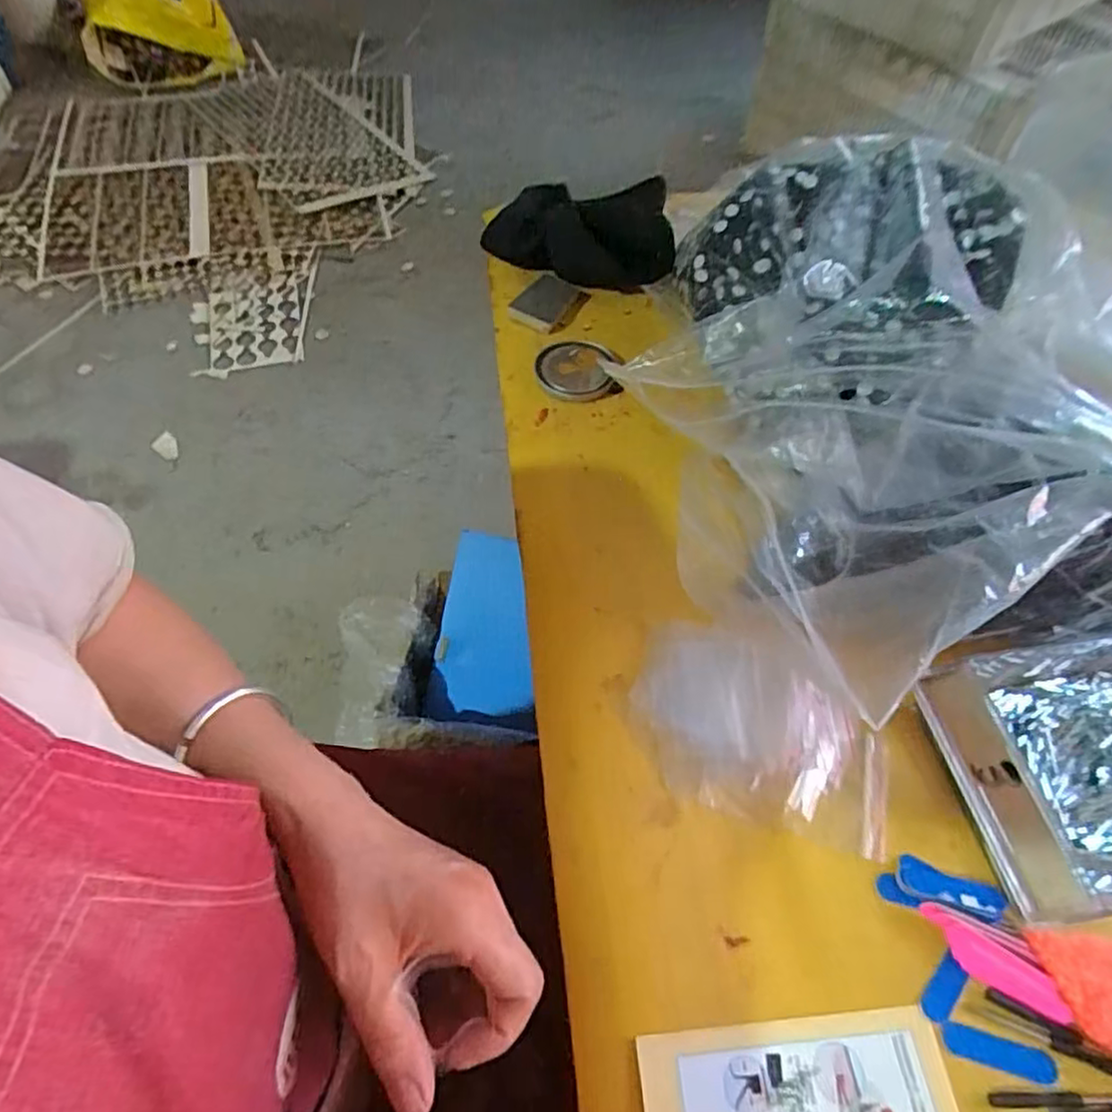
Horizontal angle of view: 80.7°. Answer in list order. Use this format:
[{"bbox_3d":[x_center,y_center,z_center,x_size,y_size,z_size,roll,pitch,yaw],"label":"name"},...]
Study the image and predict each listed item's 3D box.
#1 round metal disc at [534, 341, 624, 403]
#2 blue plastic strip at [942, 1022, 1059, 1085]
[{"bbox_3d":[0.018,-0.156,0.548,0.067,0.018,0.066,-1,57,1],"label":"round metal disc"},{"bbox_3d":[0.204,0.228,0.300,0.048,0.004,0.013,13,58,10],"label":"blue plastic strip"}]

